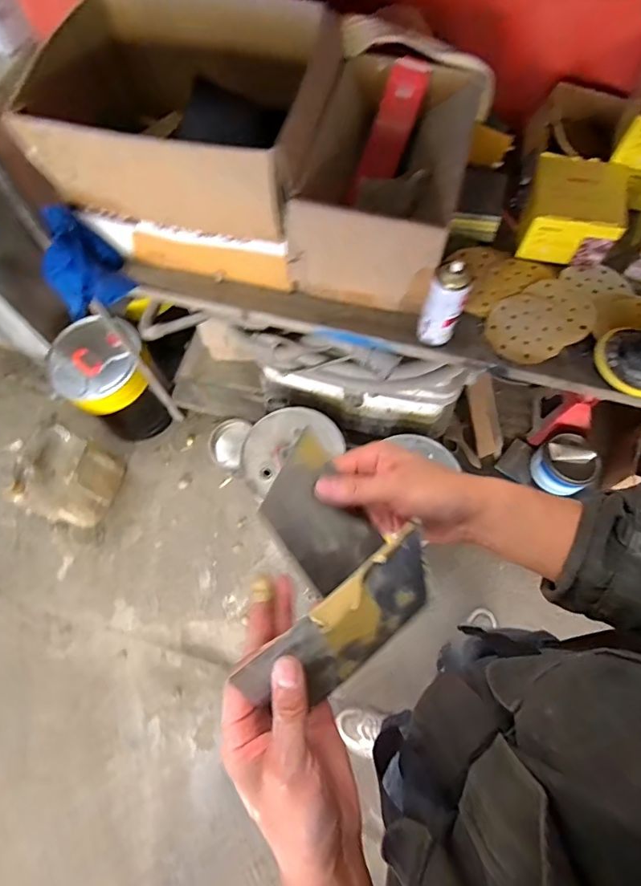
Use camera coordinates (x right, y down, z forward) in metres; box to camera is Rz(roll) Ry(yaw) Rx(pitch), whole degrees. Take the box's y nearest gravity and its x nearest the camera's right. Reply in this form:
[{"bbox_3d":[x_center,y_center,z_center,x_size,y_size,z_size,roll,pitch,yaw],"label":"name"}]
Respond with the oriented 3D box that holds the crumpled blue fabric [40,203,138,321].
[{"bbox_3d":[-0.464,-0.345,0.920,0.138,0.170,0.117,-33,71,-10],"label":"crumpled blue fabric"}]

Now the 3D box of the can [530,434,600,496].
[{"bbox_3d":[0.652,0.066,1.277,0.143,0.087,0.159,-33,71,-10],"label":"can"}]

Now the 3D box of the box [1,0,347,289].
[{"bbox_3d":[-0.247,-0.572,0.899,0.467,0.282,0.417,10,70,6],"label":"box"}]

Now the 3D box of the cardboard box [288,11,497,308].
[{"bbox_3d":[0.124,-0.481,0.867,0.255,0.240,0.453,14,70,8],"label":"cardboard box"}]

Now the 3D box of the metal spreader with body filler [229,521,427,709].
[{"bbox_3d":[0.017,0.119,0.298,0.131,0.068,0.009,-38,34,-7],"label":"metal spreader with body filler"}]

